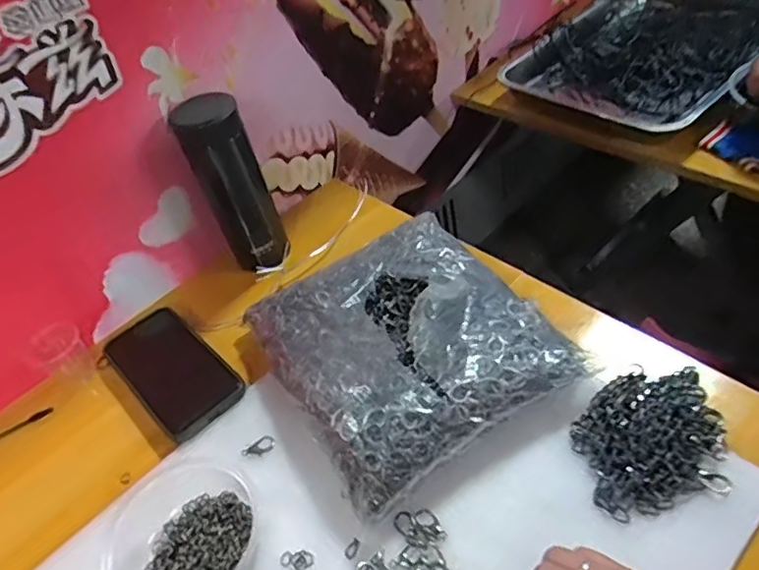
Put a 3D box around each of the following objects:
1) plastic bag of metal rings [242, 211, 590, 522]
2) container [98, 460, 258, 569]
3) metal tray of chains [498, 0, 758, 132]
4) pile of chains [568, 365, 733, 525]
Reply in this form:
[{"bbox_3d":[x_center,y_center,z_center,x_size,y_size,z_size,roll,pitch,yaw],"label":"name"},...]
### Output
[{"bbox_3d":[0.019,0.037,0.527,0.217,0.045,0.237,-28,53,-16],"label":"plastic bag of metal rings"},{"bbox_3d":[-0.156,0.192,0.466,0.119,0.028,0.110,-7,45,7],"label":"container"},{"bbox_3d":[0.362,-0.314,0.815,0.316,0.060,0.270,-38,50,-22],"label":"metal tray of chains"},{"bbox_3d":[0.211,0.106,0.461,0.121,0.030,0.117,-15,45,-1],"label":"pile of chains"}]

